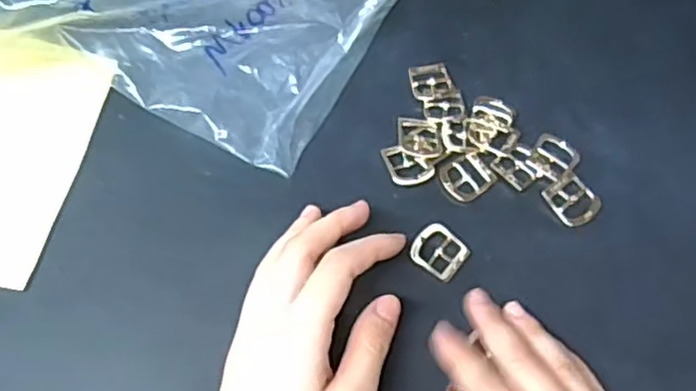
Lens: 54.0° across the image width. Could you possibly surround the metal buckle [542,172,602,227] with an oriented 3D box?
[{"bbox_3d":[0.125,0.002,0.378,0.025,0.004,0.028,-30,67,-16],"label":"metal buckle"}]

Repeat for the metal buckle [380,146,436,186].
[{"bbox_3d":[0.034,-0.018,0.386,0.025,0.005,0.024,-15,64,-9],"label":"metal buckle"}]

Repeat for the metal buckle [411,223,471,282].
[{"bbox_3d":[0.049,0.029,0.365,0.029,0.004,0.026,36,67,16],"label":"metal buckle"}]

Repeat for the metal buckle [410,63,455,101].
[{"bbox_3d":[0.051,-0.070,0.418,0.025,0.004,0.025,-8,63,-6],"label":"metal buckle"}]

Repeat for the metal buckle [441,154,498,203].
[{"bbox_3d":[0.068,-0.011,0.386,0.027,0.005,0.025,-27,67,-15],"label":"metal buckle"}]

